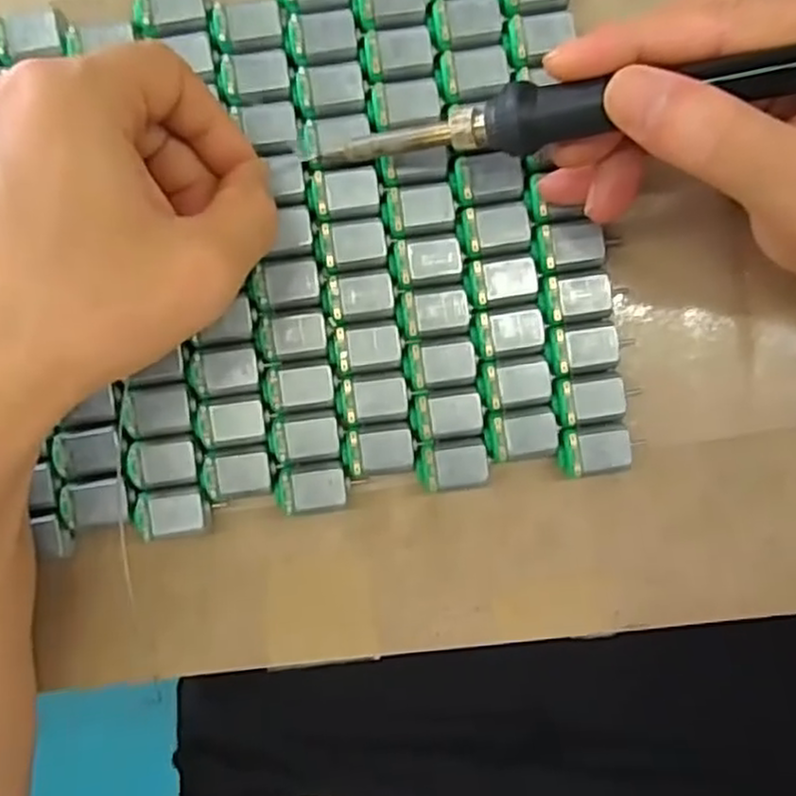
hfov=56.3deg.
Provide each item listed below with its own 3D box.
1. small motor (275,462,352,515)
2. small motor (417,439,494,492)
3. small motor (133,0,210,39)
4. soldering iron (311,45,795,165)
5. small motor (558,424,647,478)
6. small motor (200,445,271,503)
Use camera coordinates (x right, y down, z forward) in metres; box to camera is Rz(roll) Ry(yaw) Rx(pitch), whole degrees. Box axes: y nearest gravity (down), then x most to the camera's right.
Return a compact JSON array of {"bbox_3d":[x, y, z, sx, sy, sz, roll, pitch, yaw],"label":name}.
[{"bbox_3d":[-0.033,0.034,0.288,0.027,0.018,0.018,-5,92,-1],"label":"small motor"},{"bbox_3d":[0.021,0.025,0.286,0.027,0.016,0.018,-4,92,-1],"label":"small motor"},{"bbox_3d":[-0.084,-0.144,0.282,0.026,0.016,0.019,-8,92,-1],"label":"small motor"},{"bbox_3d":[0.066,-0.089,0.224,0.207,0.014,0.018,-1,92,25],"label":"soldering iron"},{"bbox_3d":[0.076,0.020,0.286,0.030,0.014,0.019,-4,92,-1],"label":"small motor"},{"bbox_3d":[-0.061,0.028,0.289,0.026,0.019,0.019,-7,92,-1],"label":"small motor"}]

